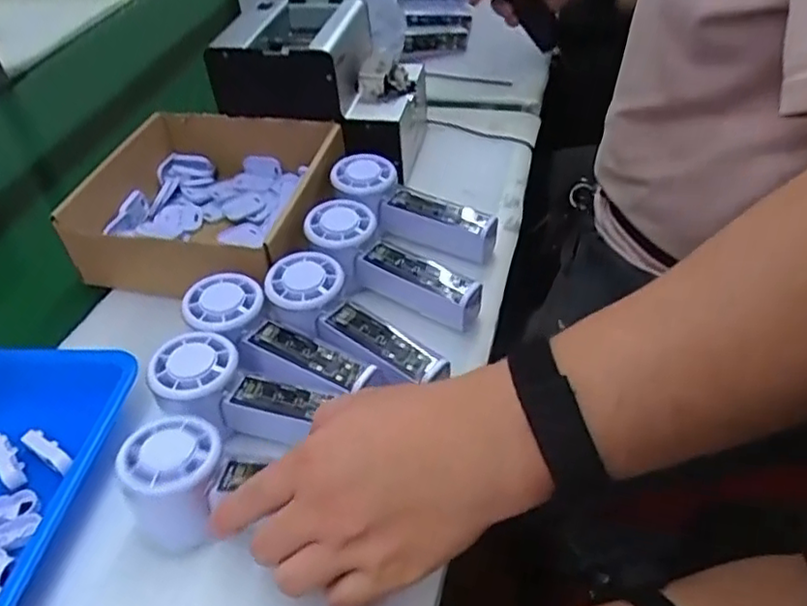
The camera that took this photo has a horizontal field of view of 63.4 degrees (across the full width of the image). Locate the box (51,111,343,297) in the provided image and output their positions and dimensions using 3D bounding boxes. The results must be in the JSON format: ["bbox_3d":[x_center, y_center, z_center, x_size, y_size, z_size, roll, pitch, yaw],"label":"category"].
[{"bbox_3d":[-0.175,-0.094,0.602,0.209,0.071,0.199,7,45,13],"label":"box"}]

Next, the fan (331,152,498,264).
[{"bbox_3d":[0.006,-0.085,0.574,0.160,0.048,0.058,29,51,10],"label":"fan"}]

